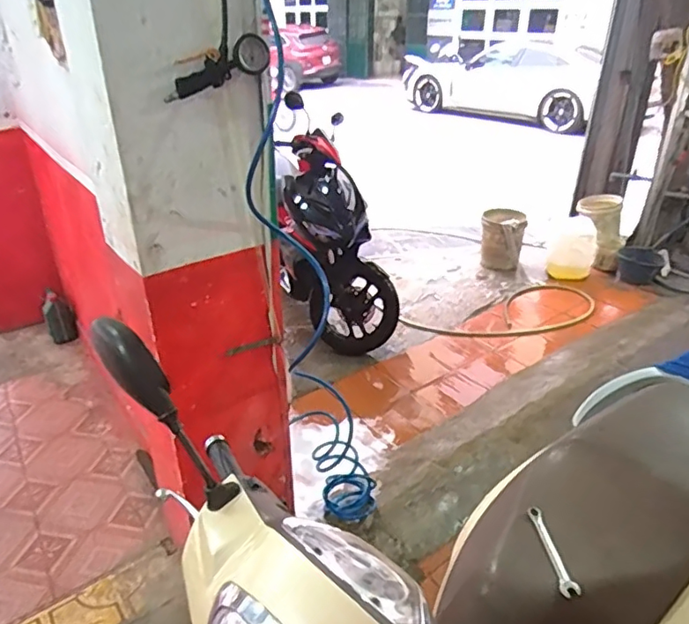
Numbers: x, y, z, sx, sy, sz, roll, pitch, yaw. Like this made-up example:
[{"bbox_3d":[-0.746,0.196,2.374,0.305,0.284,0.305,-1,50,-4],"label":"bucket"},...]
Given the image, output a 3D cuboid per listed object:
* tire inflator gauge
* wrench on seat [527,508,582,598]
[{"bbox_3d":[-0.262,-0.496,1.133,0.237,0.082,0.038,-29,35,-9],"label":"tire inflator gauge"},{"bbox_3d":[0.355,0.408,0.960,0.034,0.008,0.176,-3,29,-5],"label":"wrench on seat"}]

